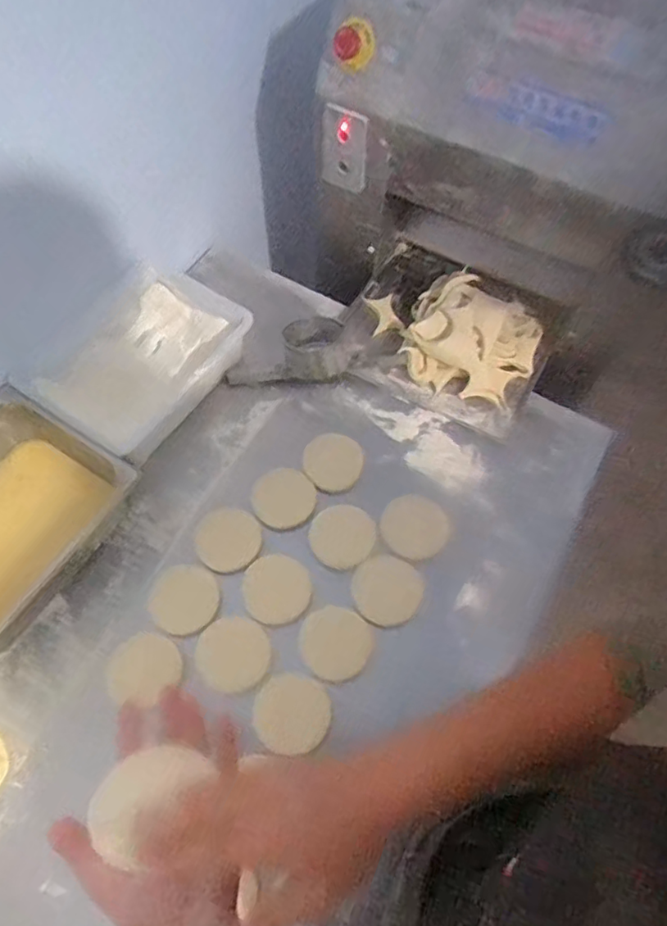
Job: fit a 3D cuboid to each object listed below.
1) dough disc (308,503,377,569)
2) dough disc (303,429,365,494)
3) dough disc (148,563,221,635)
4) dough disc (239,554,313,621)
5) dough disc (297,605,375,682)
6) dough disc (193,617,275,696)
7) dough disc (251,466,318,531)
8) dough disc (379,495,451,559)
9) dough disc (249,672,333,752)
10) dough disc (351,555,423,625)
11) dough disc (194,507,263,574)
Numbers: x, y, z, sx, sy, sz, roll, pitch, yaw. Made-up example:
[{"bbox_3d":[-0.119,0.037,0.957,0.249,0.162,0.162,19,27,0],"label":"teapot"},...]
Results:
[{"bbox_3d":[0.012,0.102,0.827,0.090,0.004,0.090,1,63,-1],"label":"dough disc"},{"bbox_3d":[-0.001,-0.004,0.893,0.091,0.006,0.095,1,63,-1],"label":"dough disc"},{"bbox_3d":[-0.205,0.186,0.799,0.094,0.008,0.090,1,63,-1],"label":"dough disc"},{"bbox_3d":[-0.079,0.171,0.793,0.094,0.004,0.091,1,63,-1],"label":"dough disc"},{"bbox_3d":[0.002,0.241,0.776,0.095,0.009,0.093,1,63,-1],"label":"dough disc"},{"bbox_3d":[-0.128,0.245,0.748,0.092,0.009,0.093,7,60,-12],"label":"dough disc"},{"bbox_3d":[-0.075,0.051,0.865,0.091,0.005,0.093,1,63,-1],"label":"dough disc"},{"bbox_3d":[0.119,0.092,0.843,0.096,0.009,0.089,1,63,-1],"label":"dough disc"},{"bbox_3d":[-0.051,0.314,0.726,0.094,0.015,0.091,1,63,-1],"label":"dough disc"},{"bbox_3d":[0.075,0.177,0.812,0.095,0.010,0.093,1,63,-1],"label":"dough disc"},{"bbox_3d":[-0.152,0.109,0.833,0.090,0.006,0.096,1,63,-1],"label":"dough disc"}]

